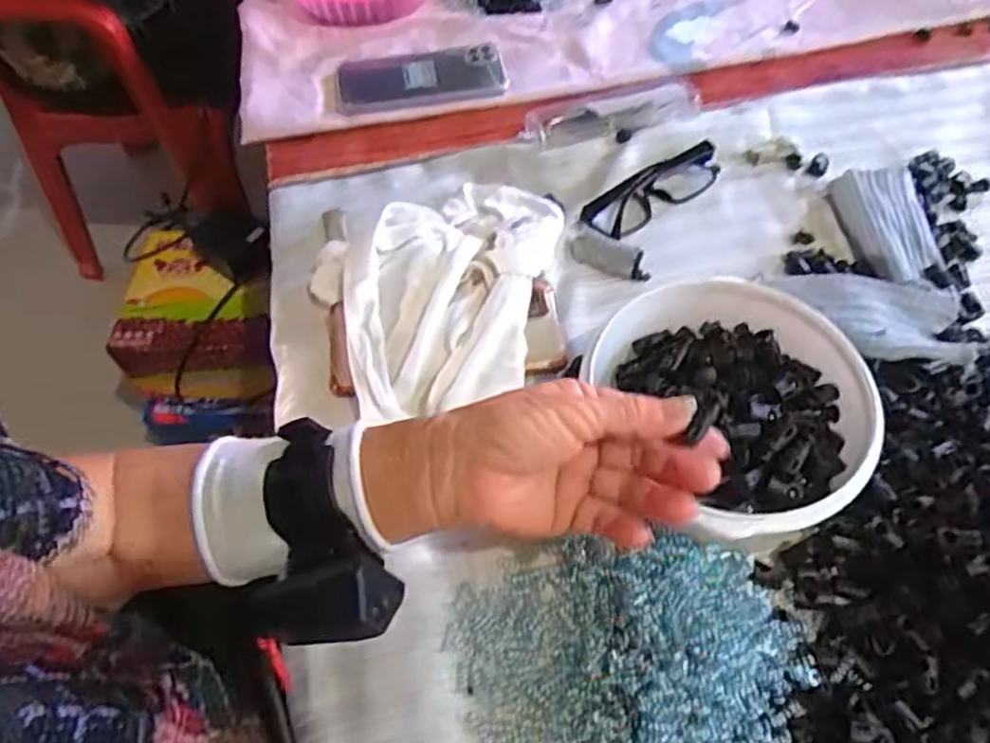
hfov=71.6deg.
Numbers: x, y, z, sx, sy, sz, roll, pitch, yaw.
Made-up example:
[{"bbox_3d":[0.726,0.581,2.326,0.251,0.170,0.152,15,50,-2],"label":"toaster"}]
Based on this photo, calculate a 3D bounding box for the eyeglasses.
[{"bbox_3d":[0.133,-0.153,0.588,0.136,0.026,0.045,-36,60,-21],"label":"eyeglasses"}]

